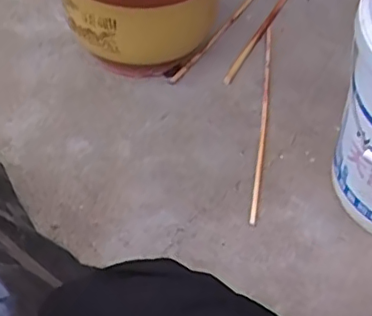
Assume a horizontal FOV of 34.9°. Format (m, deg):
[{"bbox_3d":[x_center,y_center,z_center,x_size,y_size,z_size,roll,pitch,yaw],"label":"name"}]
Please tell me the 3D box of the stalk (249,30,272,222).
[{"bbox_3d":[0.140,-0.083,1.072,0.015,0.018,0.454,5,54,7],"label":"stalk"}]

